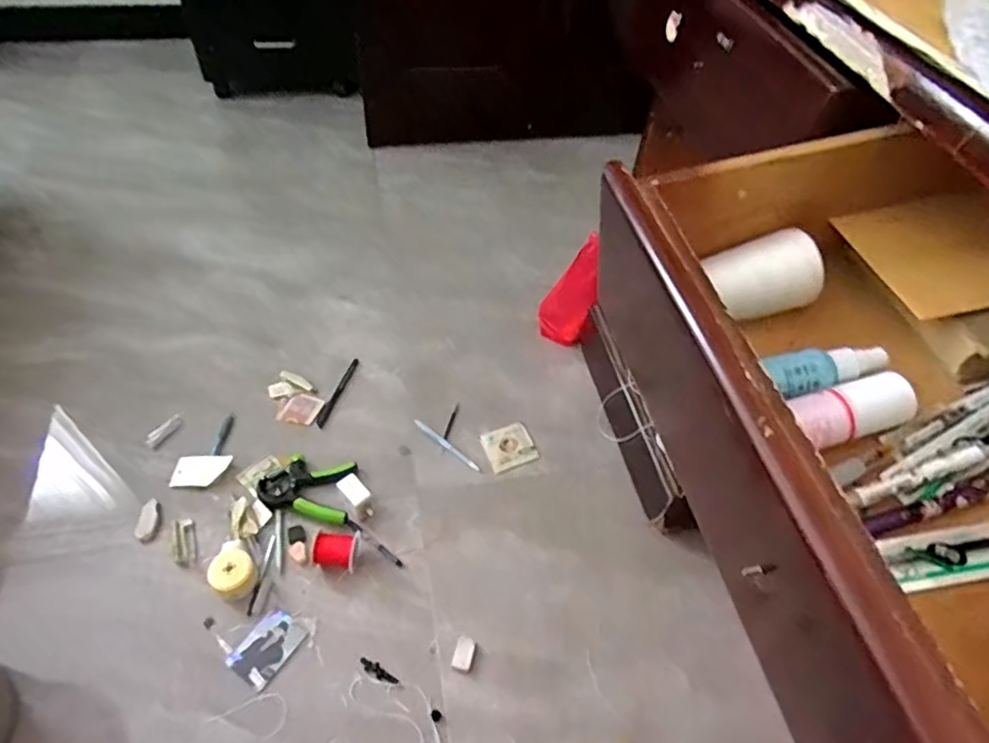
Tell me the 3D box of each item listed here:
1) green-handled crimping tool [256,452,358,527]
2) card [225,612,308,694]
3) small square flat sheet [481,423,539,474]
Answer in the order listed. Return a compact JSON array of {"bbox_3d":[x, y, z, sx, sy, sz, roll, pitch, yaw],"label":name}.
[{"bbox_3d":[-0.283,0.170,0.919,0.145,0.033,0.096,10,50,4],"label":"green-handled crimping tool"},{"bbox_3d":[-0.293,0.358,0.792,0.063,0.007,0.086,33,56,17],"label":"card"},{"bbox_3d":[0.024,0.124,1.005,0.082,0.005,0.074,-16,57,-15],"label":"small square flat sheet"}]

